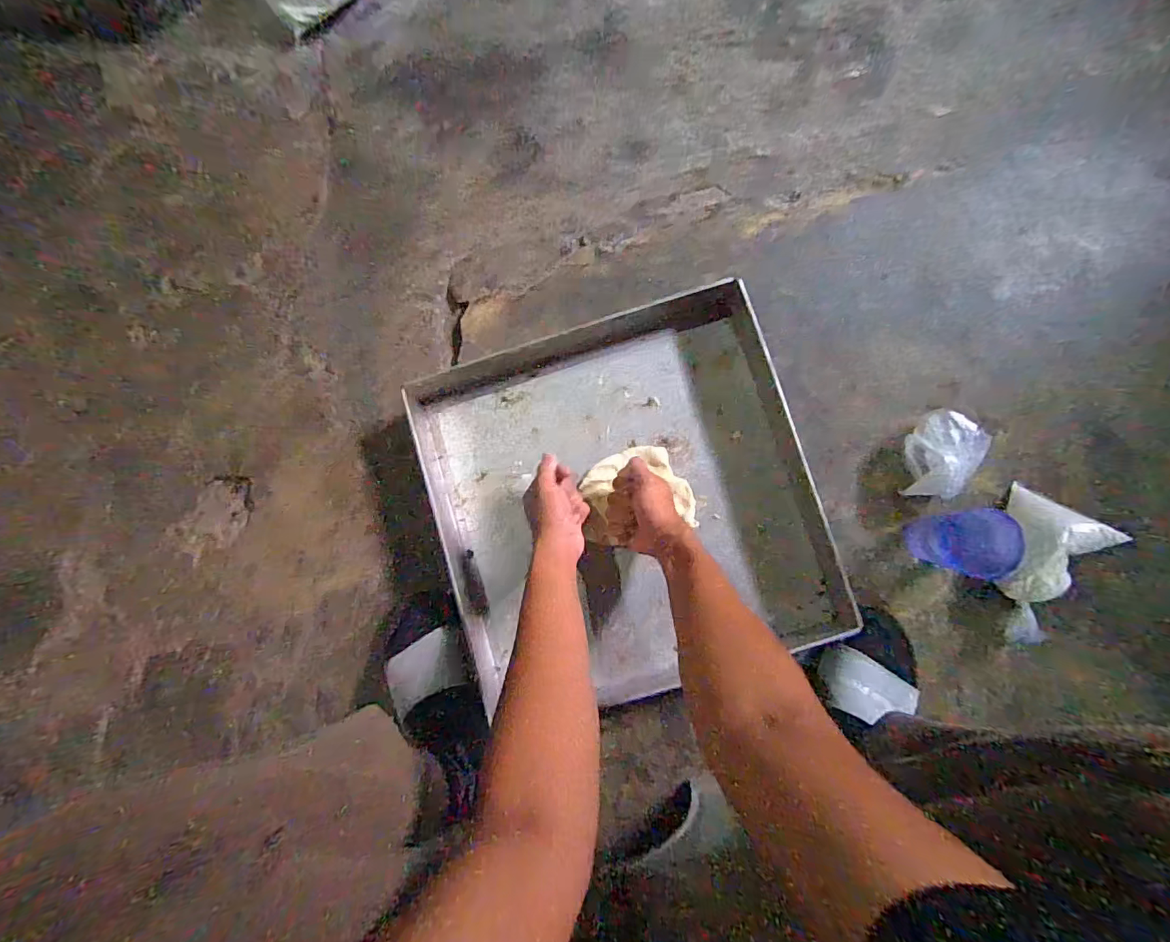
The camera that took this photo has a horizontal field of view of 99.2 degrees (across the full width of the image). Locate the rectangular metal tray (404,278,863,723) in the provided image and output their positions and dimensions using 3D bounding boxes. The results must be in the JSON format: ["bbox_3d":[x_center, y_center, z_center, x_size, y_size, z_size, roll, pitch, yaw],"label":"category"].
[{"bbox_3d":[0.047,0.039,0.635,0.464,0.063,0.470,-18,85,3],"label":"rectangular metal tray"}]

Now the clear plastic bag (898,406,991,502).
[{"bbox_3d":[0.425,-0.016,0.601,0.078,0.050,0.106,30,89,6],"label":"clear plastic bag"}]

